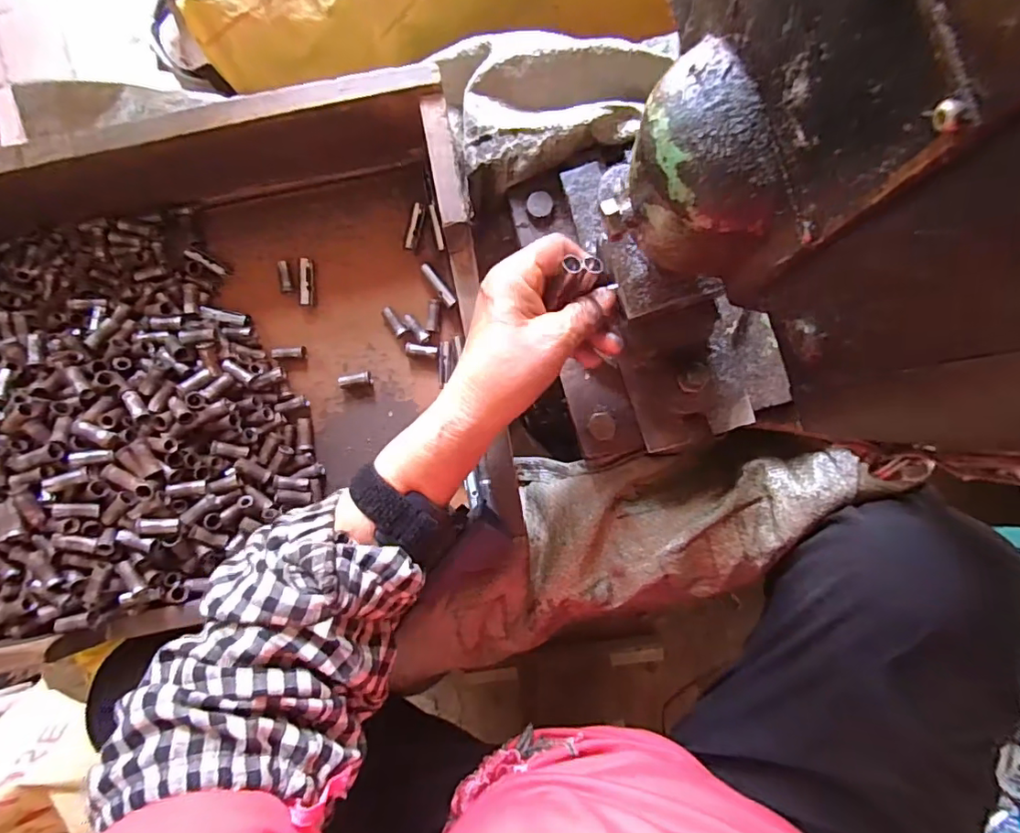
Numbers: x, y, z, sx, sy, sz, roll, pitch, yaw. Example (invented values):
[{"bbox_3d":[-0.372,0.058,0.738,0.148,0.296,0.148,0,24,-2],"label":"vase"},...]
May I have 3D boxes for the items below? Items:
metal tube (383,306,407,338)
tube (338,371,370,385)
[{"bbox_3d":[-0.092,-0.075,0.426,0.010,0.006,0.027,-38,86,3],"label":"metal tube"},{"bbox_3d":[-0.123,-0.030,0.425,0.025,0.008,0.009,-12,88,-17],"label":"tube"}]

